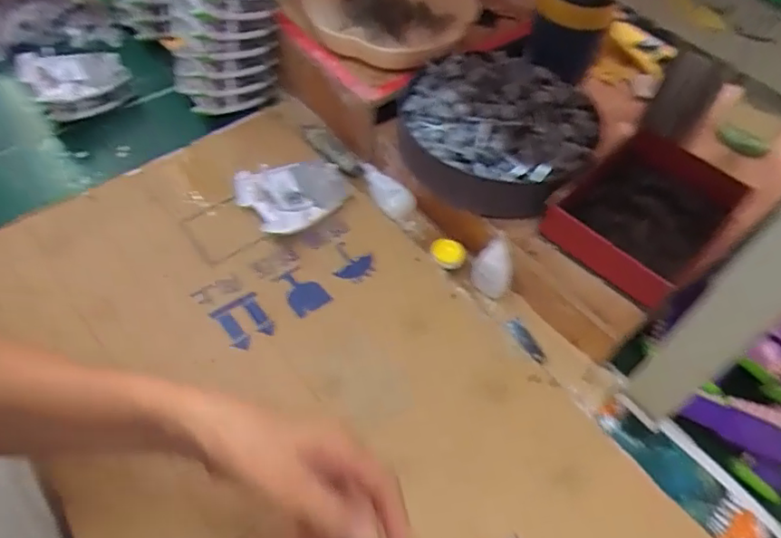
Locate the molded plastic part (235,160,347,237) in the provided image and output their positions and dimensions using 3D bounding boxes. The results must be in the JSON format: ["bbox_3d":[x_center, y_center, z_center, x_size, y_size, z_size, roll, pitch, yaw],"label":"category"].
[{"bbox_3d":[-0.108,-0.088,0.672,0.112,0.021,0.097,-31,61,-23],"label":"molded plastic part"}]

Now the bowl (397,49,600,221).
[{"bbox_3d":[0.110,-0.141,0.629,0.198,0.063,0.194,1,54,-2],"label":"bowl"}]

